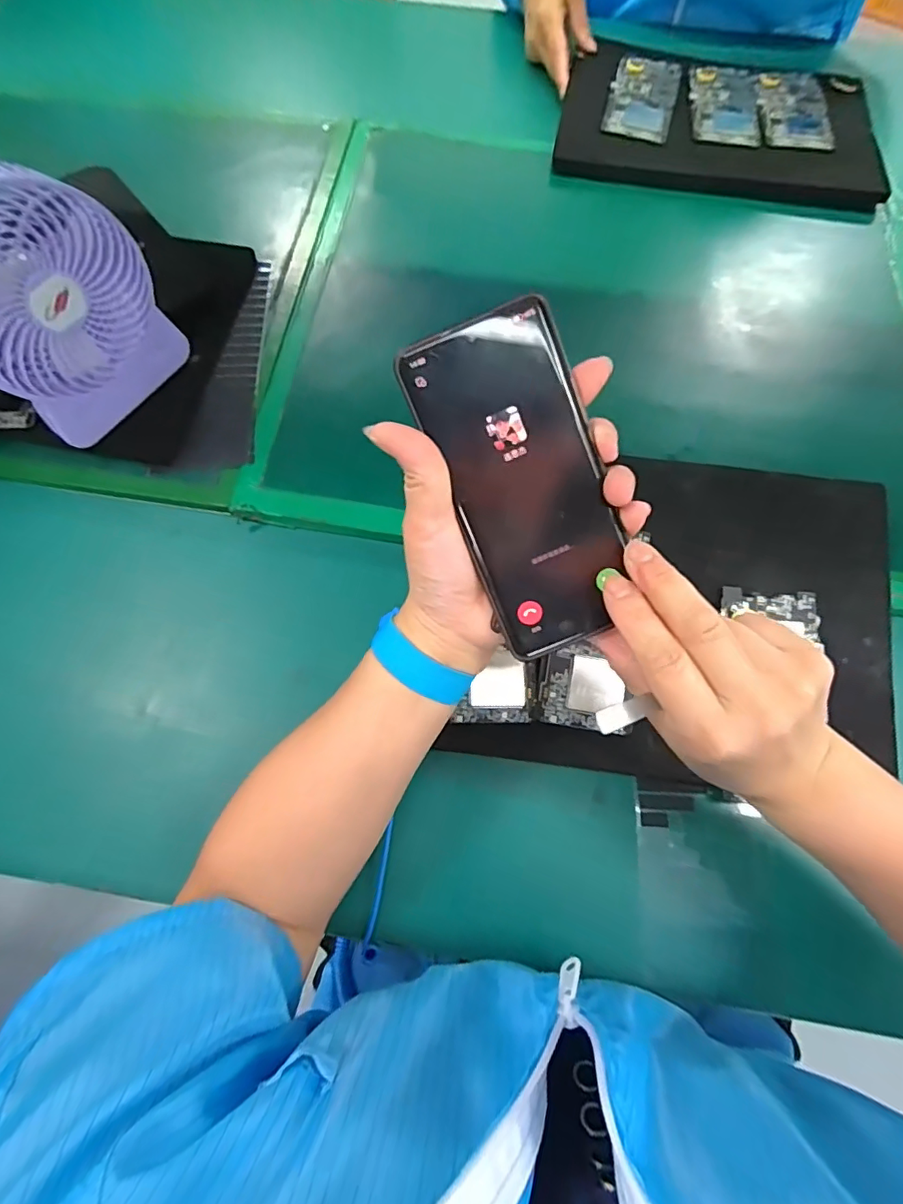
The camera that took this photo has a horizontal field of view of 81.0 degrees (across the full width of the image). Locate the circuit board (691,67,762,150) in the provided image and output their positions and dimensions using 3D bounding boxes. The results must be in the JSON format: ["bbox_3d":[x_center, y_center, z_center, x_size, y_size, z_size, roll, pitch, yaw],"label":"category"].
[{"bbox_3d":[0.305,-0.553,0.586,0.077,0.004,0.137,9,72,3],"label":"circuit board"}]

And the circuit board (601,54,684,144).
[{"bbox_3d":[0.214,-0.563,0.589,0.072,0.004,0.141,16,72,5],"label":"circuit board"}]

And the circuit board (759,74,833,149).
[{"bbox_3d":[0.377,-0.543,0.582,0.069,0.006,0.136,6,72,2],"label":"circuit board"}]

